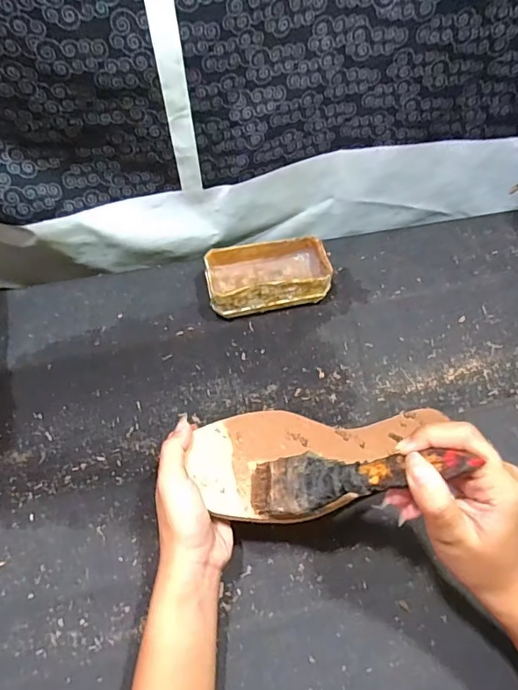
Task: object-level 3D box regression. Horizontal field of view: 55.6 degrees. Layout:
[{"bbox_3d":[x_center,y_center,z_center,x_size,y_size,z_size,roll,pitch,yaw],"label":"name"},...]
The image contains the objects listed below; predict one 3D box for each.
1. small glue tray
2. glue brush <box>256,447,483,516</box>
[{"bbox_3d":[0.009,-0.072,0.516,0.126,0.043,0.074,-11,58,-6],"label":"small glue tray"},{"bbox_3d":[0.054,0.083,0.308,0.156,0.009,0.037,-21,48,37],"label":"glue brush"}]

